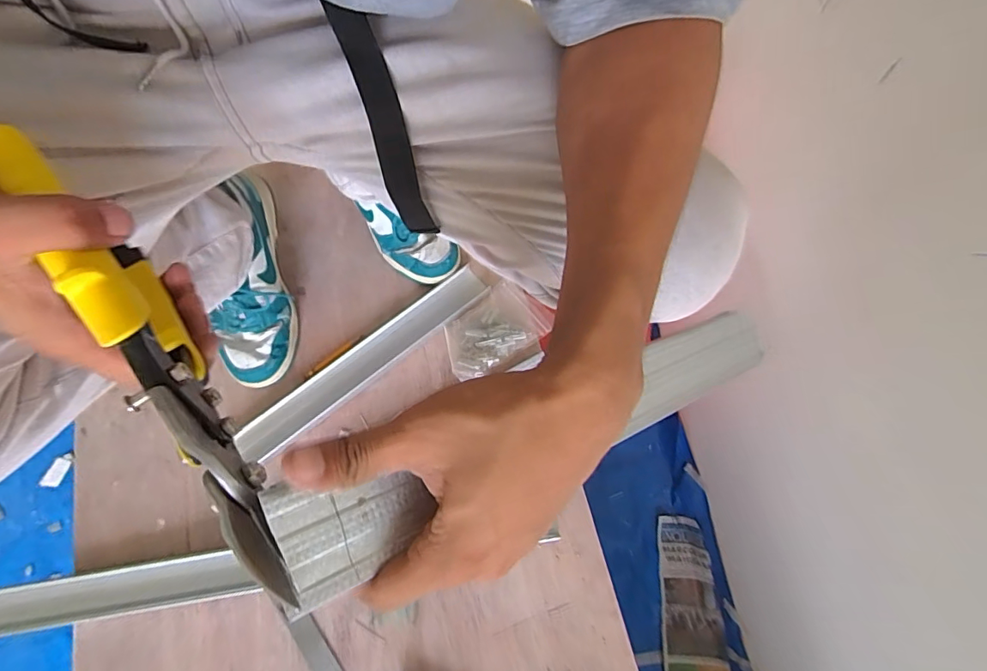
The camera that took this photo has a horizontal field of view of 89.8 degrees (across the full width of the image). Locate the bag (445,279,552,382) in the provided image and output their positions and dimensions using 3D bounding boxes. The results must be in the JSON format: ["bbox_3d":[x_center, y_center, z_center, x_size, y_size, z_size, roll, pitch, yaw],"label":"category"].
[{"bbox_3d":[-0.002,-0.003,0.672,0.138,0.016,0.101,-33,75,-12],"label":"bag"}]

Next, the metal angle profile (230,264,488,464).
[{"bbox_3d":[-0.165,0.030,0.652,0.370,0.019,0.055,-38,76,-13],"label":"metal angle profile"}]

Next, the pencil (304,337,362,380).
[{"bbox_3d":[-0.215,0.029,0.662,0.089,0.006,0.009,-40,76,-14],"label":"pencil"}]

